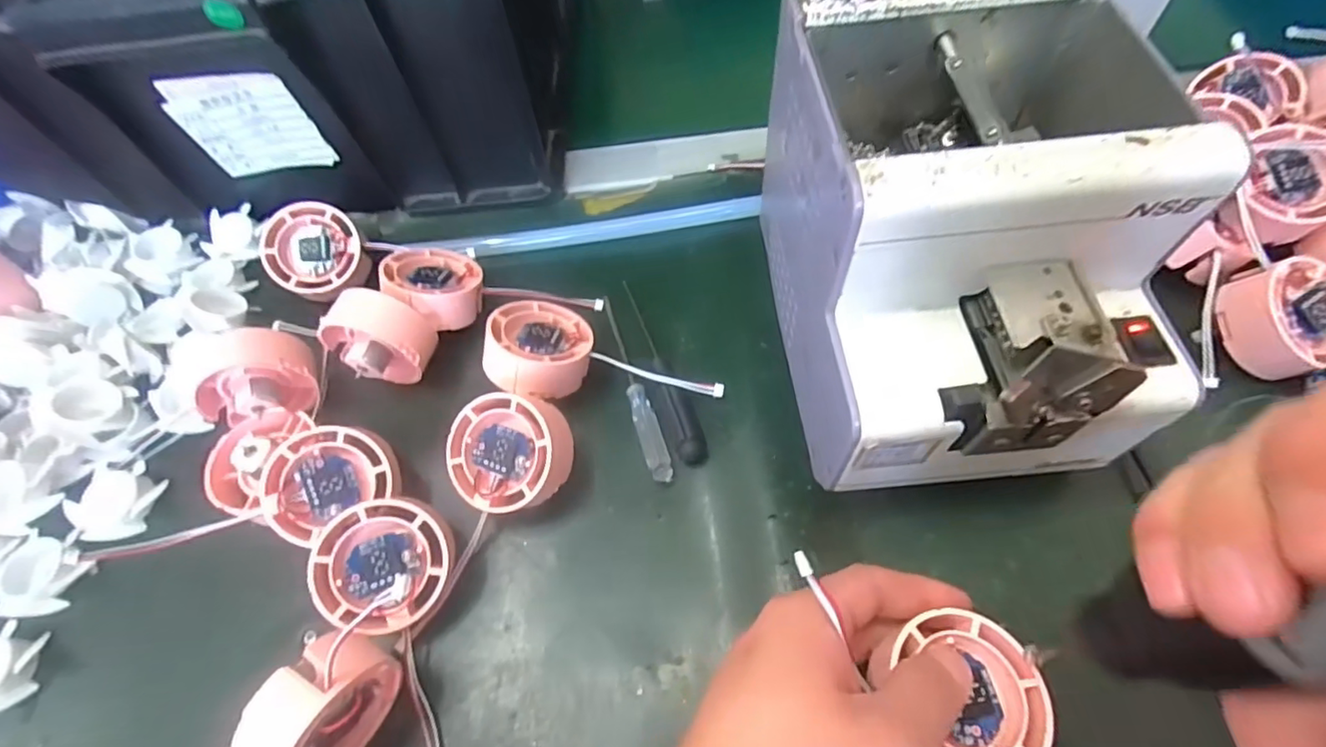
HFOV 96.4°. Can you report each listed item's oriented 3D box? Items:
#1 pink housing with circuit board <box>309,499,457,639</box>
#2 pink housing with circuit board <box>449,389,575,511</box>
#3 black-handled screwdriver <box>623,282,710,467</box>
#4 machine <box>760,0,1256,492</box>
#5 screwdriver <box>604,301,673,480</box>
[{"bbox_3d":[-0.120,0.081,0.255,0.052,0.023,0.052,16,68,-10],"label":"pink housing with circuit board"},{"bbox_3d":[-0.071,0.036,0.281,0.054,0.025,0.052,24,91,17],"label":"pink housing with circuit board"},{"bbox_3d":[-0.001,-0.007,0.318,0.015,0.012,0.120,-17,59,-5],"label":"black-handled screwdriver"},{"bbox_3d":[0.123,-0.051,0.254,0.118,0.142,0.170,-5,59,2],"label":"machine"},{"bbox_3d":[-0.018,0.003,0.316,0.011,0.011,0.118,-18,60,-6],"label":"screwdriver"}]

